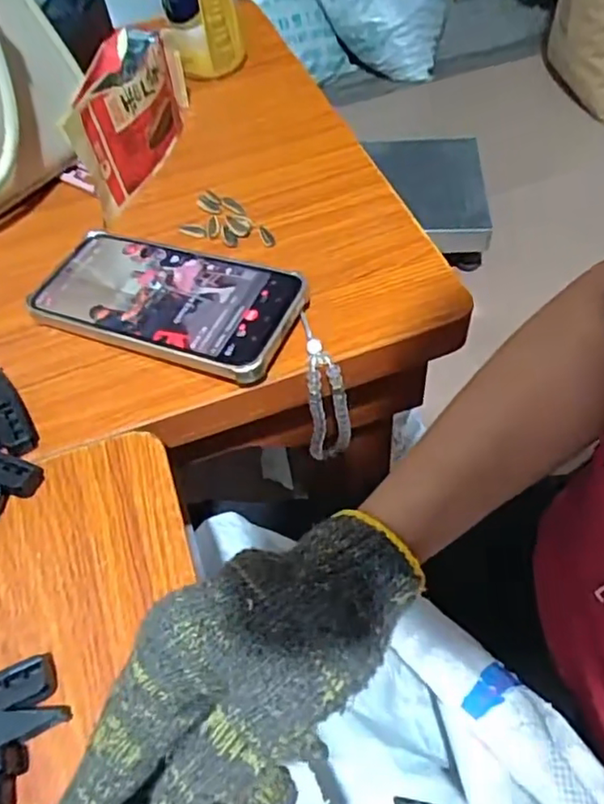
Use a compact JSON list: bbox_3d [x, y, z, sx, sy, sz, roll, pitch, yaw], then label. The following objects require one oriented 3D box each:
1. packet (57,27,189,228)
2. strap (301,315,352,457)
[{"bbox_3d":[-0.125,-0.220,0.462,0.033,0.084,0.165,7,56,9],"label":"packet"},{"bbox_3d":[0.016,-0.007,0.390,0.026,0.081,0.050,-2,55,3],"label":"strap"}]

